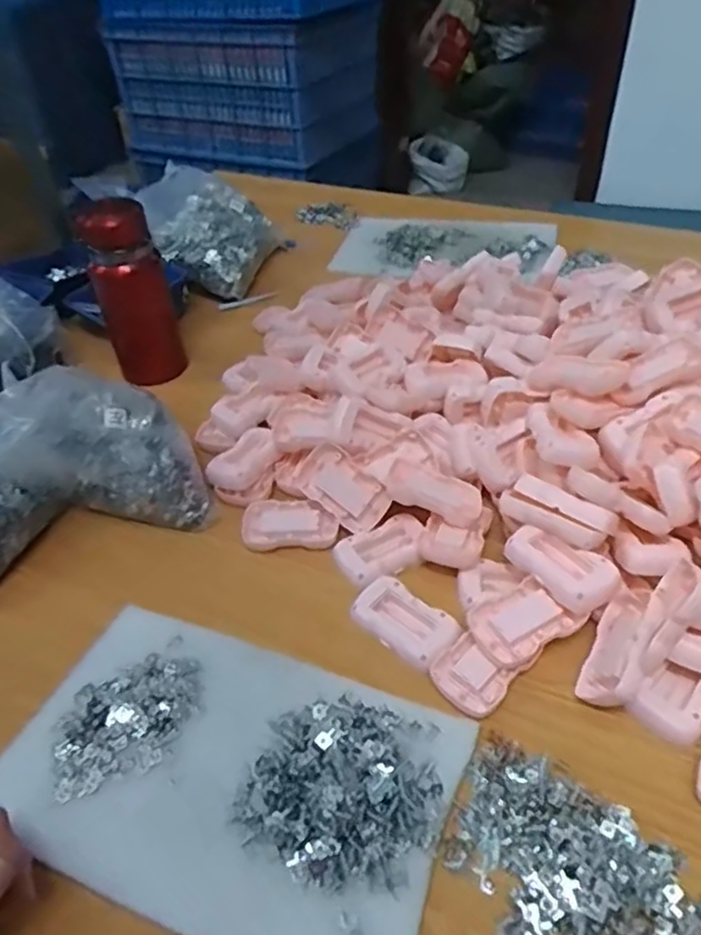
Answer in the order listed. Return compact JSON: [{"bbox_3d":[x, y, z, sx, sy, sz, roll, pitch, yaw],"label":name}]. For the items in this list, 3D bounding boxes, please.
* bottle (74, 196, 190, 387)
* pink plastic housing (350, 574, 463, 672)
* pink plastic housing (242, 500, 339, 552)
[{"bbox_3d":[-0.280,-0.220,0.868,0.098,0.249,0.107,-15,41,-14],"label":"bottle"},{"bbox_3d":[0.044,0.126,0.553,0.049,0.014,0.086,-35,50,-30],"label":"pink plastic housing"},{"bbox_3d":[-0.059,0.052,0.647,0.089,0.018,0.056,-5,42,-1],"label":"pink plastic housing"}]

